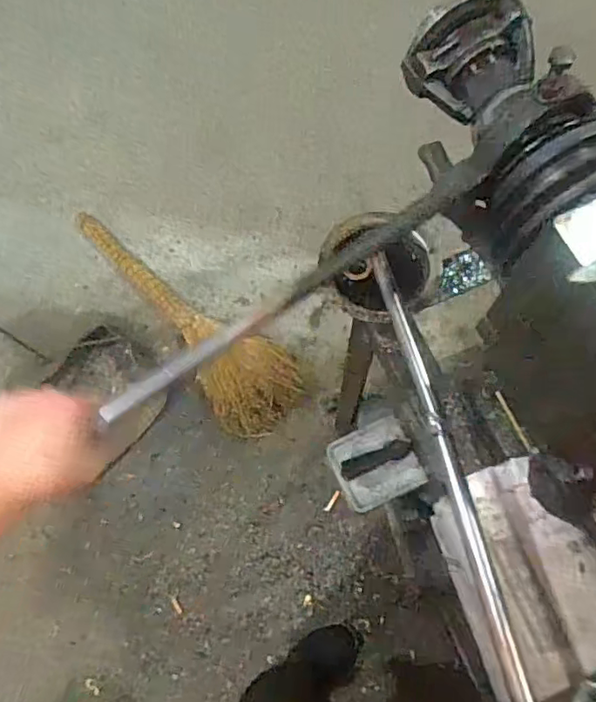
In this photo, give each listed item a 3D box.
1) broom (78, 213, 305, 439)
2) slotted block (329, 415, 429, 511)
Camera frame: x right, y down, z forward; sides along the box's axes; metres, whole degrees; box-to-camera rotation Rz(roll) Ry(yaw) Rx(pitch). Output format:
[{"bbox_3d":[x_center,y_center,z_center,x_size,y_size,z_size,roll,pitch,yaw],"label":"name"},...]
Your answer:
[{"bbox_3d":[-0.307,-0.131,1.438,0.218,0.093,0.808,-41,74,-12],"label":"broom"},{"bbox_3d":[0.092,0.132,0.684,0.095,0.028,0.090,-23,71,-7],"label":"slotted block"}]

